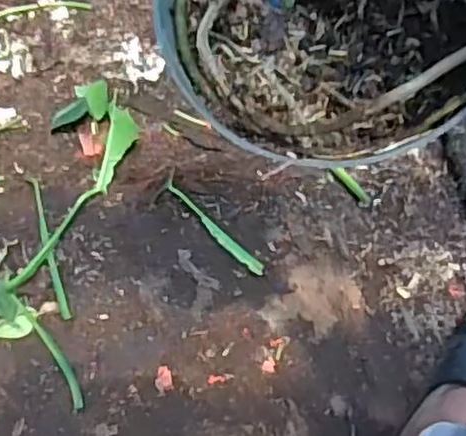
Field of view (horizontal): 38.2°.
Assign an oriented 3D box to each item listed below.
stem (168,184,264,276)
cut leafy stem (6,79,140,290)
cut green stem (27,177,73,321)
[{"bbox_3d":[-0.021,0.014,0.751,0.141,0.004,0.016,42,74,5],"label":"stem"},{"bbox_3d":[-0.190,-0.041,0.750,0.094,0.021,0.248,28,73,1],"label":"cut leafy stem"},{"bbox_3d":[-0.202,0.030,0.735,0.010,0.004,0.166,-16,78,-11],"label":"cut green stem"}]

